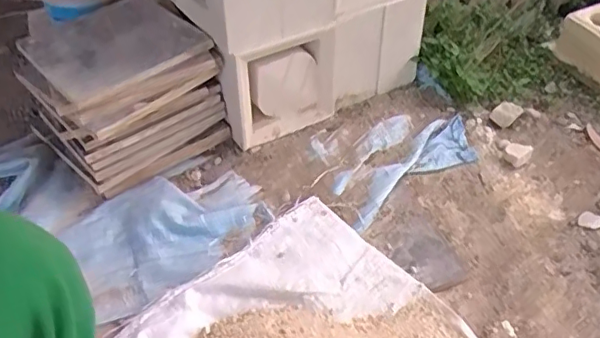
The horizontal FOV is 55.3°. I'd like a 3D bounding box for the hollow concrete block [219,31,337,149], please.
[{"bbox_3d":[-0.032,-0.149,1.032,0.217,0.184,0.059,-22,47,-23],"label":"hollow concrete block"}]

